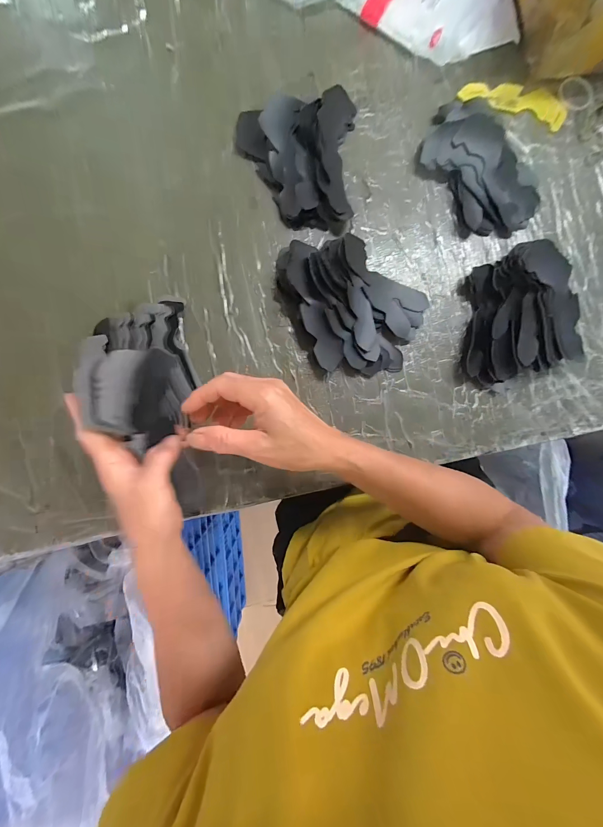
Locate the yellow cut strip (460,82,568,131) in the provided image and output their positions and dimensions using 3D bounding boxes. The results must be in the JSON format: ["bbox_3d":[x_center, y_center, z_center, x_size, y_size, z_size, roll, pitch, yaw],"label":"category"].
[{"bbox_3d":[0.285,-0.419,0.417,0.149,0.010,0.041,10,88,-2],"label":"yellow cut strip"}]

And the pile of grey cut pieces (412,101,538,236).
[{"bbox_3d":[0.232,-0.318,0.402,0.116,0.037,0.180,-33,90,-3],"label":"pile of grey cut pieces"}]

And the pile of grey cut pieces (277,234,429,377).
[{"bbox_3d":[0.071,-0.137,0.384,0.153,0.044,0.175,-27,90,-3],"label":"pile of grey cut pieces"}]

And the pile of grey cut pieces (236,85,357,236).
[{"bbox_3d":[-0.008,-0.324,0.389,0.143,0.035,0.168,3,88,-3],"label":"pile of grey cut pieces"}]

